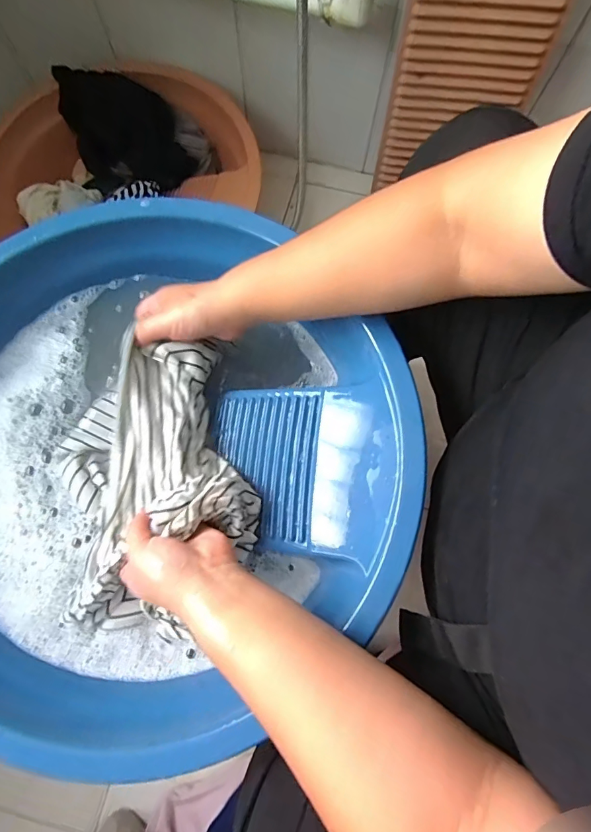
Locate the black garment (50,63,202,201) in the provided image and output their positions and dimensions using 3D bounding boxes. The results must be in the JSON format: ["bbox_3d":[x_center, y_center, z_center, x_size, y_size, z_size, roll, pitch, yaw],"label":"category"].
[{"bbox_3d":[-0.319,-0.542,0.845,0.225,0.107,0.203,-10,77,-4],"label":"black garment"}]

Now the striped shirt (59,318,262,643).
[{"bbox_3d":[-0.135,0.062,0.407,0.181,0.093,0.264,-10,77,-4],"label":"striped shirt"}]

